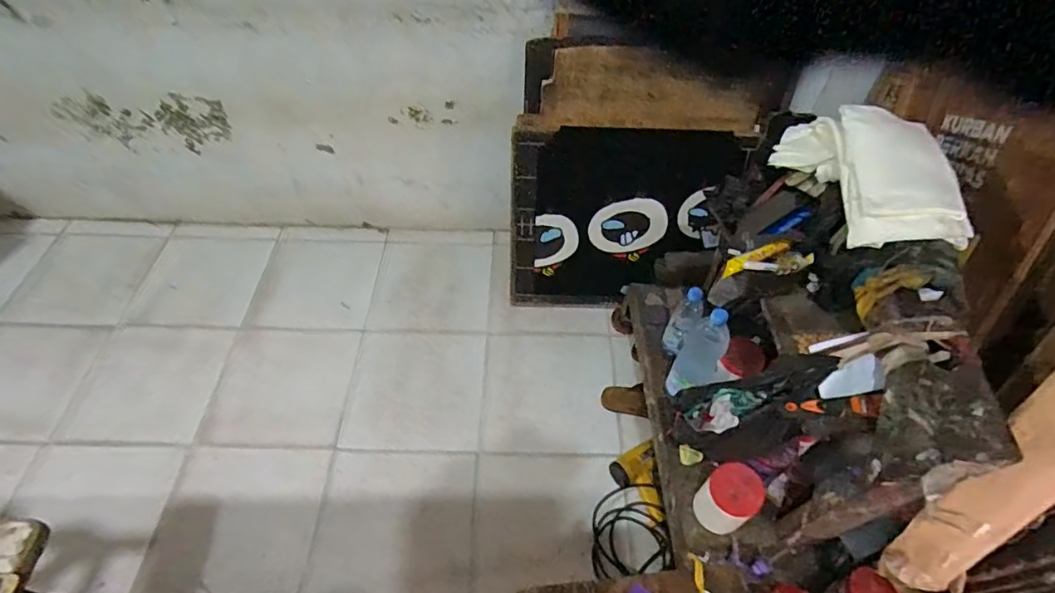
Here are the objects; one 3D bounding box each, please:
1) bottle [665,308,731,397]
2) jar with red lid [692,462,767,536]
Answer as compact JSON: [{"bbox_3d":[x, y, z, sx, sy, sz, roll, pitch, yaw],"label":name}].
[{"bbox_3d":[0.398,0.110,1.205,0.093,0.289,0.113,10,53,7],"label":"bottle"},{"bbox_3d":[0.420,0.422,1.107,0.105,0.137,0.104,1,52,-1],"label":"jar with red lid"}]

